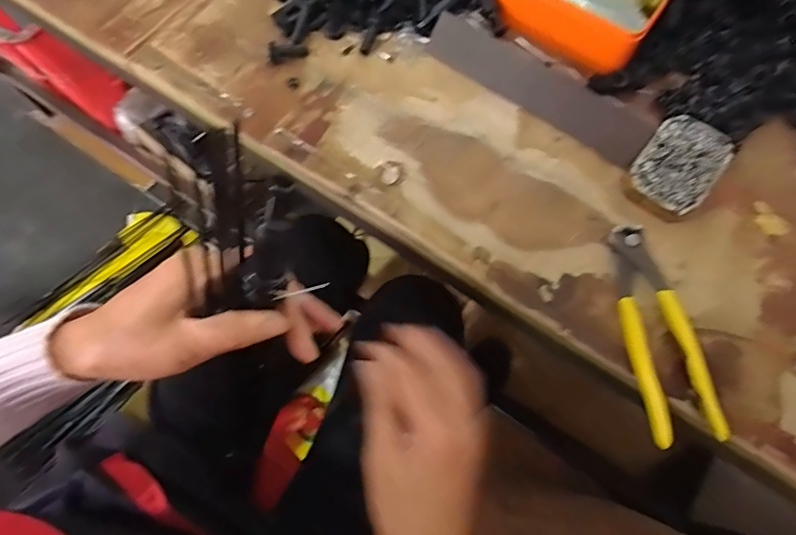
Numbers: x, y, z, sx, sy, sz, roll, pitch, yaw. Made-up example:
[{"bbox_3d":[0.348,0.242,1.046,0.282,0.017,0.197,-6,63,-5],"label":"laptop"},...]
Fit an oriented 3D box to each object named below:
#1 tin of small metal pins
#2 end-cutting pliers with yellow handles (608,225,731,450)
[{"bbox_3d":[0.234,-0.083,0.399,0.061,0.020,0.092,36,76,11],"label":"tin of small metal pins"},{"bbox_3d":[0.198,0.045,0.362,0.049,0.021,0.164,-6,72,-2],"label":"end-cutting pliers with yellow handles"}]

